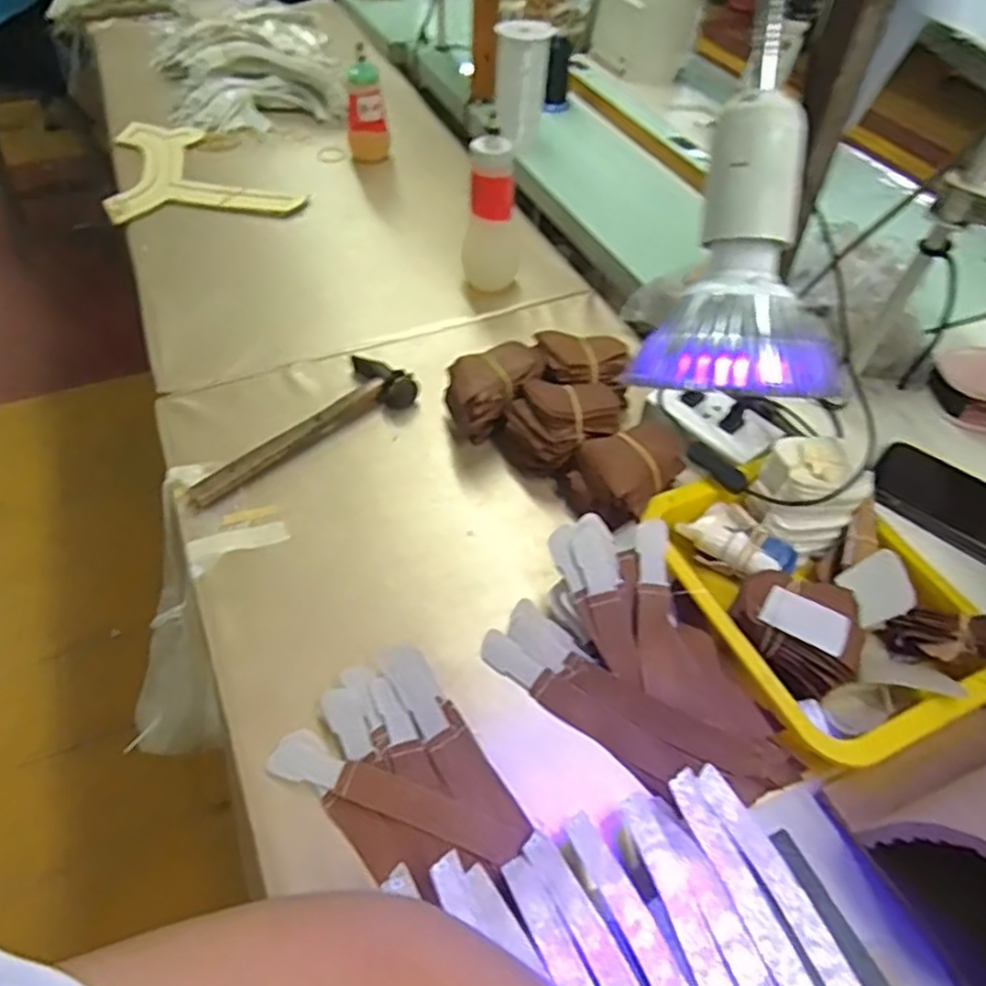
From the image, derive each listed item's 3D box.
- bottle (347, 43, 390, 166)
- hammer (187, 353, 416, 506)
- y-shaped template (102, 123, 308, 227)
[{"bbox_3d":[-0.195,-0.588,1.101,0.063,0.134,0.050,-5,50,-7],"label":"bottle"},{"bbox_3d":[-0.195,-0.068,0.718,0.244,0.029,0.090,-35,59,-28],"label":"hammer"},{"bbox_3d":[-0.435,-0.500,1.096,0.263,0.022,0.314,-9,50,-9],"label":"y-shaped template"}]

